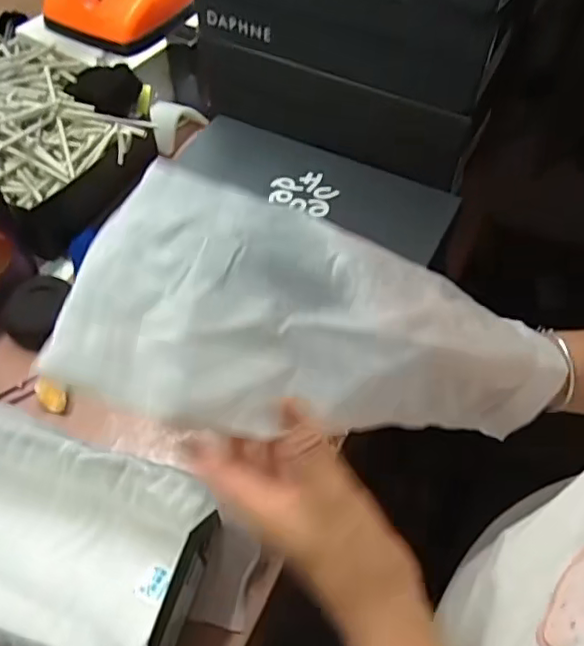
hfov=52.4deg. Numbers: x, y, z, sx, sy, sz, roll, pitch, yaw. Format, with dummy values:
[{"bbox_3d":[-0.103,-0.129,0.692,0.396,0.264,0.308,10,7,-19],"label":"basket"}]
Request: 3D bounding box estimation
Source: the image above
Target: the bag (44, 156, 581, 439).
[{"bbox_3d":[0.015,-0.016,0.393,0.292,0.064,0.175,3,55,1],"label":"bag"}]

